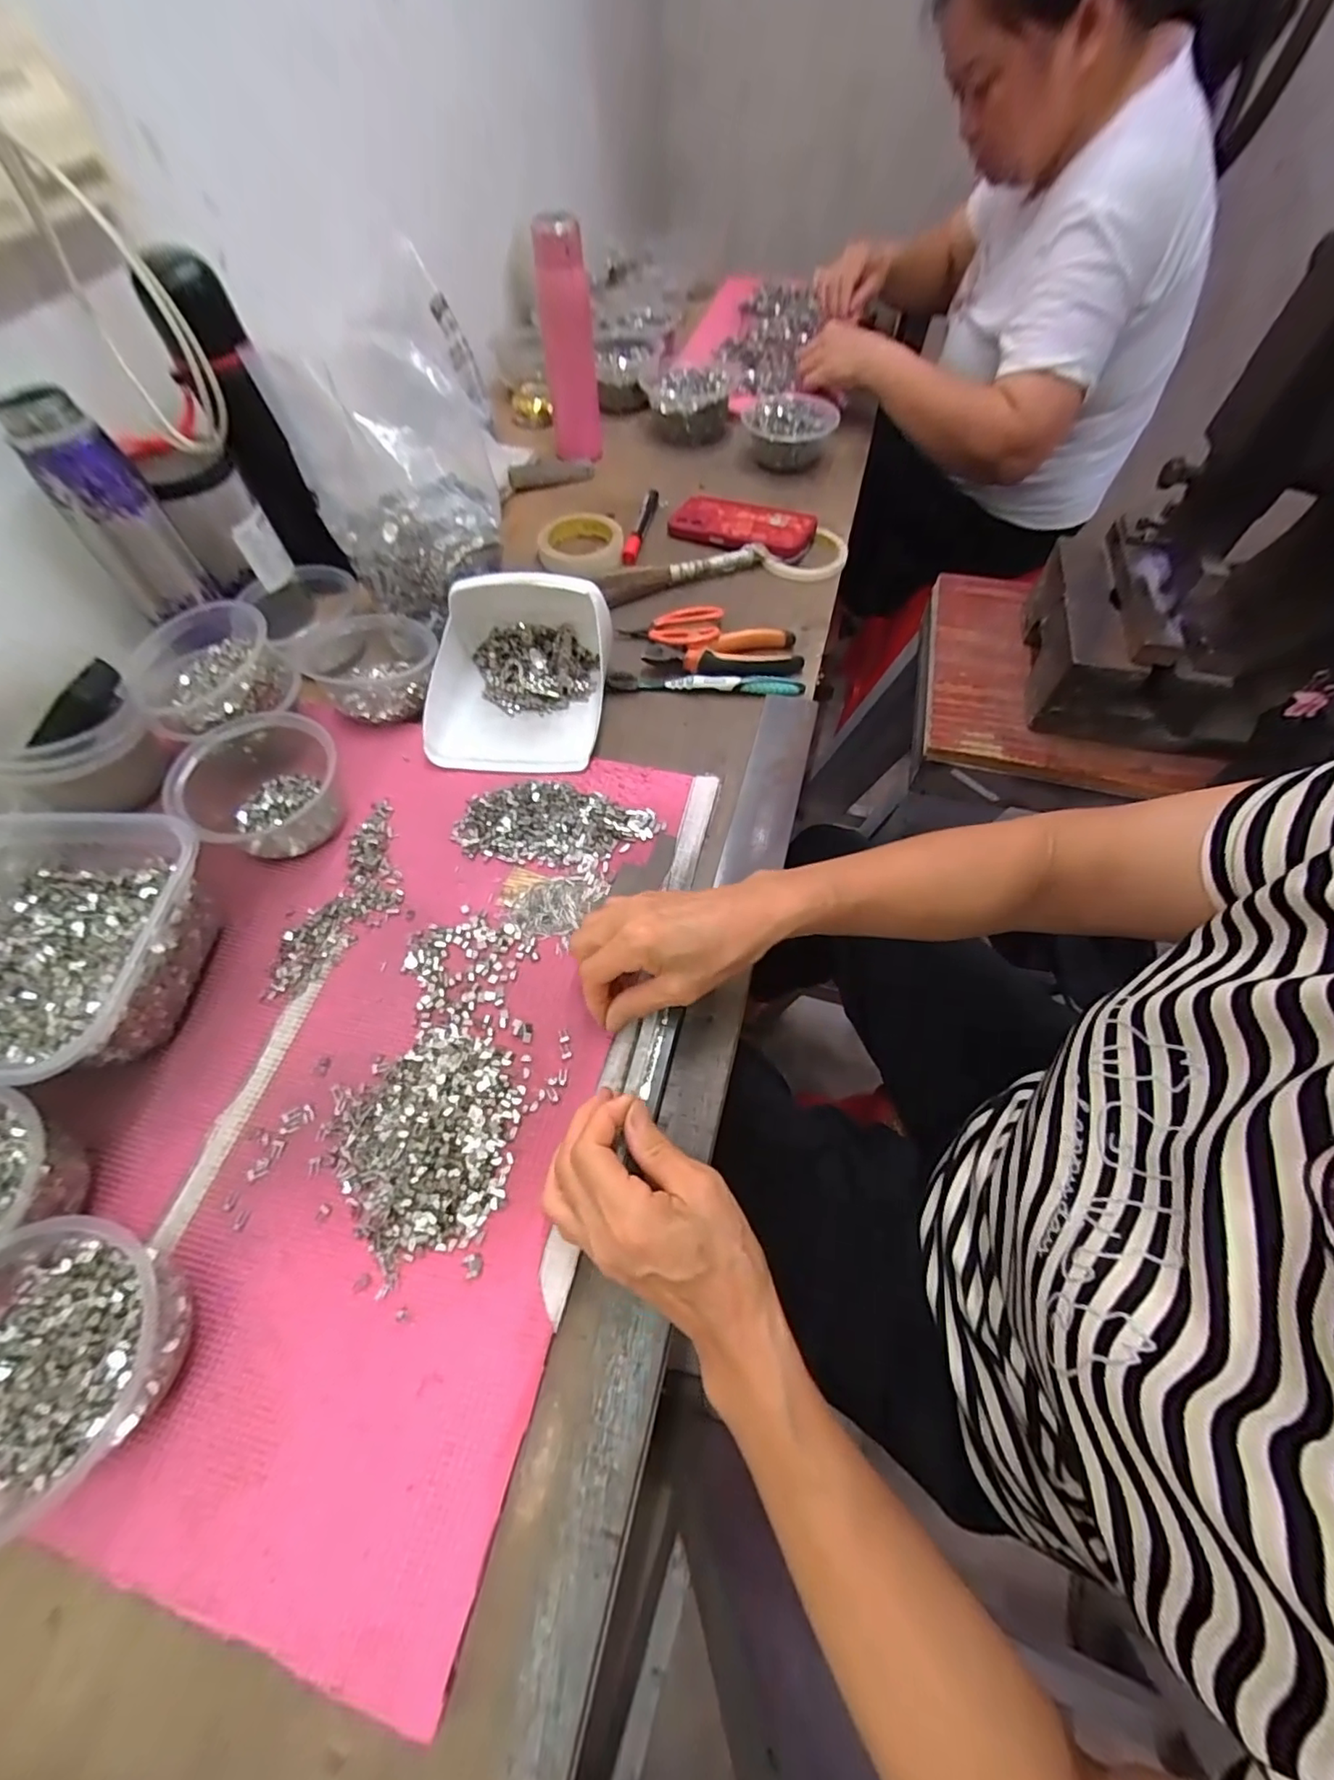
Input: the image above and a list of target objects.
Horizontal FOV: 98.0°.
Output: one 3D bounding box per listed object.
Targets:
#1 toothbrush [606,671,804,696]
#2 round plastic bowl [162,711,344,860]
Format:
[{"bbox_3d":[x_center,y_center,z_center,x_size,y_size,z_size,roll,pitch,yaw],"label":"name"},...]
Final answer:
[{"bbox_3d":[0.037,-0.199,0.554,0.185,0.017,0.014,2,59,3],"label":"toothbrush"},{"bbox_3d":[-0.314,-0.083,0.452,0.111,0.062,0.112,-1,59,1],"label":"round plastic bowl"}]

